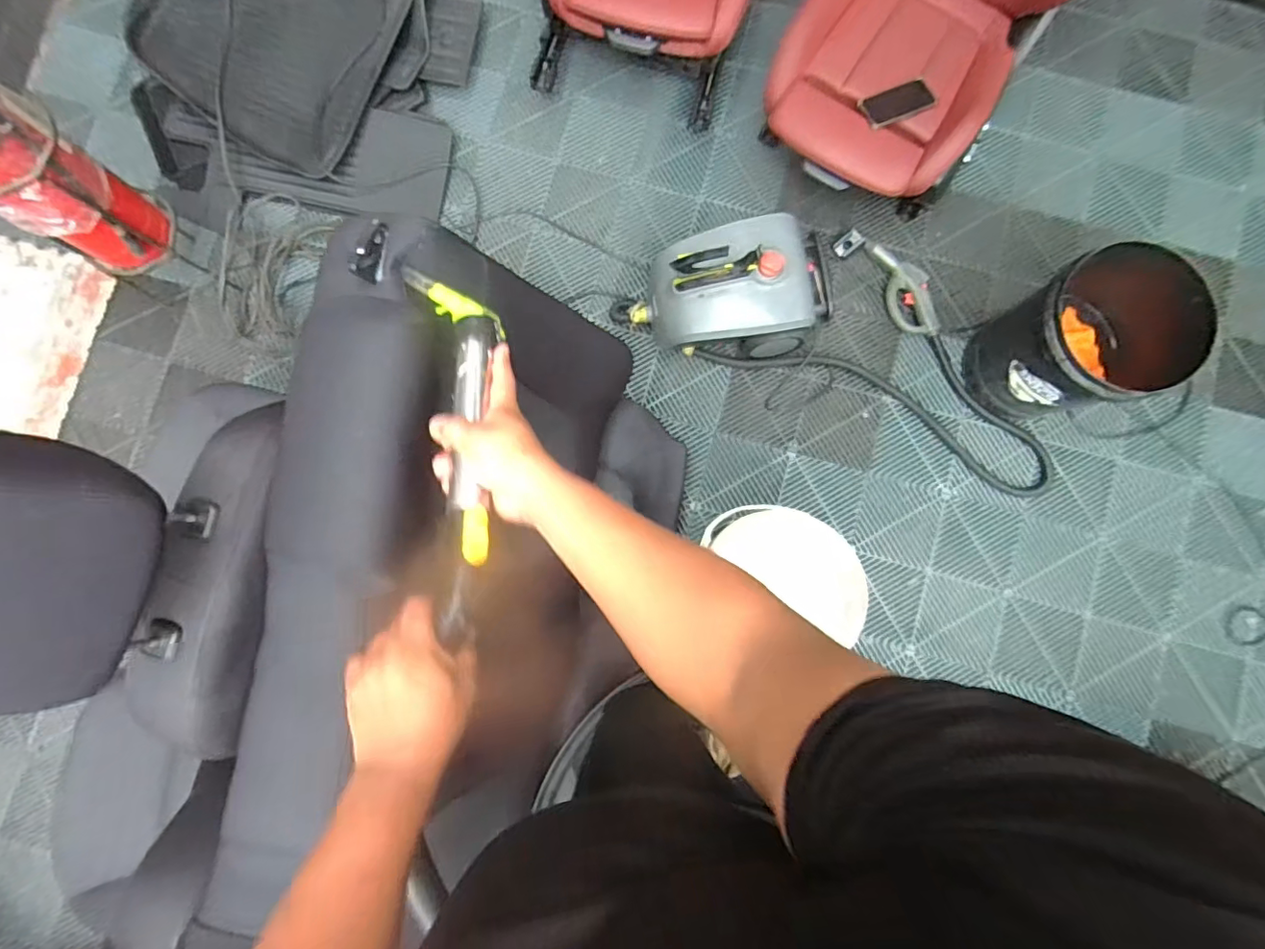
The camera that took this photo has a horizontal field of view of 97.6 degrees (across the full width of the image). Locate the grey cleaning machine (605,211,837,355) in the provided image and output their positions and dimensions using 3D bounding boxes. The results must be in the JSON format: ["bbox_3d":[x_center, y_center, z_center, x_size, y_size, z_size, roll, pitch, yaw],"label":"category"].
[{"bbox_3d":[0.220,-0.438,1.296,0.472,0.284,0.259,2,85,0],"label":"grey cleaning machine"}]

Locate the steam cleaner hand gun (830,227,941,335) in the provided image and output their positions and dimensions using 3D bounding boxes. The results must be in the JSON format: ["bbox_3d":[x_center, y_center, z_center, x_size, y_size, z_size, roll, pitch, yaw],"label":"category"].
[{"bbox_3d":[0.667,-0.497,1.419,0.125,0.039,0.342,-40,87,-5],"label":"steam cleaner hand gun"}]

